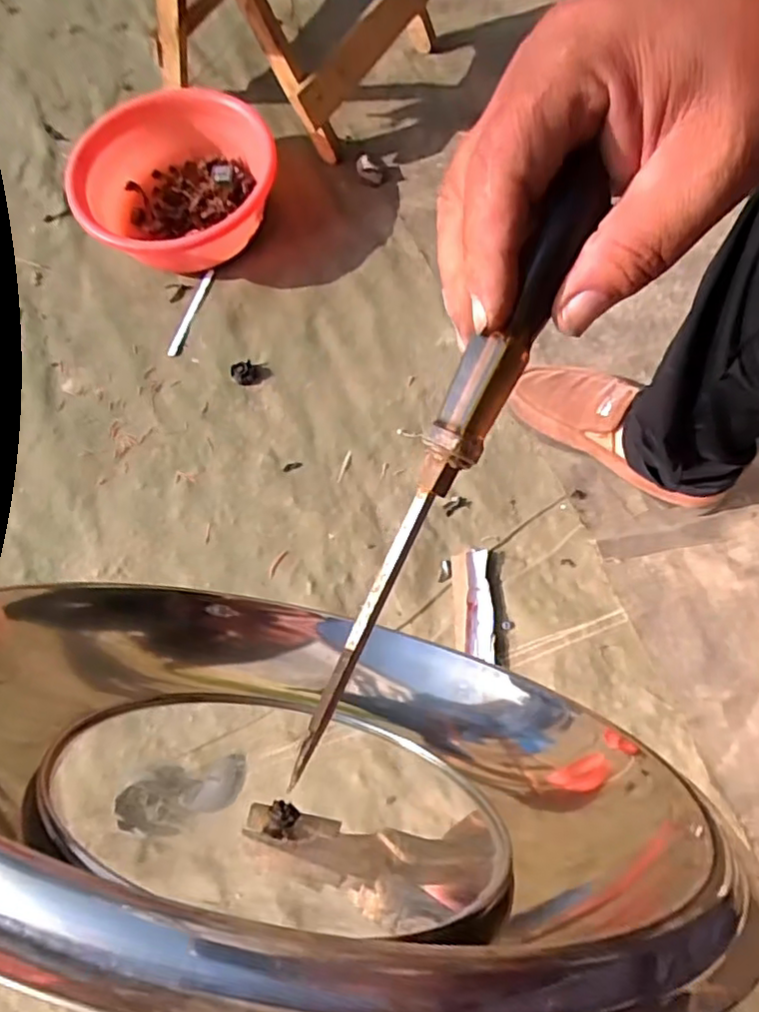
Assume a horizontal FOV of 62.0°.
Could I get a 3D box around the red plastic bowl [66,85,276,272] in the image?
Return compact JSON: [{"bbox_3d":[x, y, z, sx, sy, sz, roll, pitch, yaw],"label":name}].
[{"bbox_3d":[-0.259,-0.411,0.821,0.249,0.136,0.249,-1,71,4],"label":"red plastic bowl"}]

